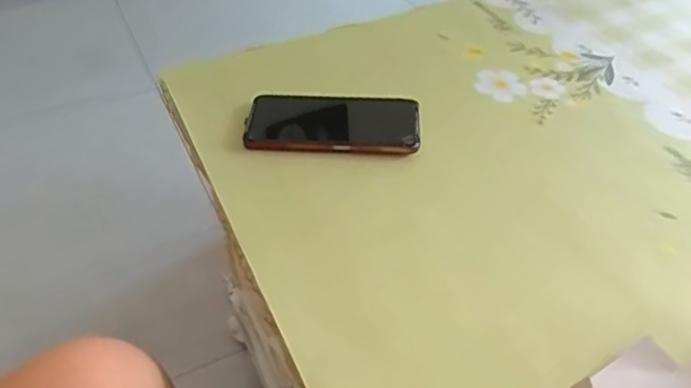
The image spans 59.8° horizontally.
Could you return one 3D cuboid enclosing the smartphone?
[{"bbox_3d":[-0.012,-0.069,0.576,0.164,0.011,0.076,3,44,3],"label":"smartphone"}]

